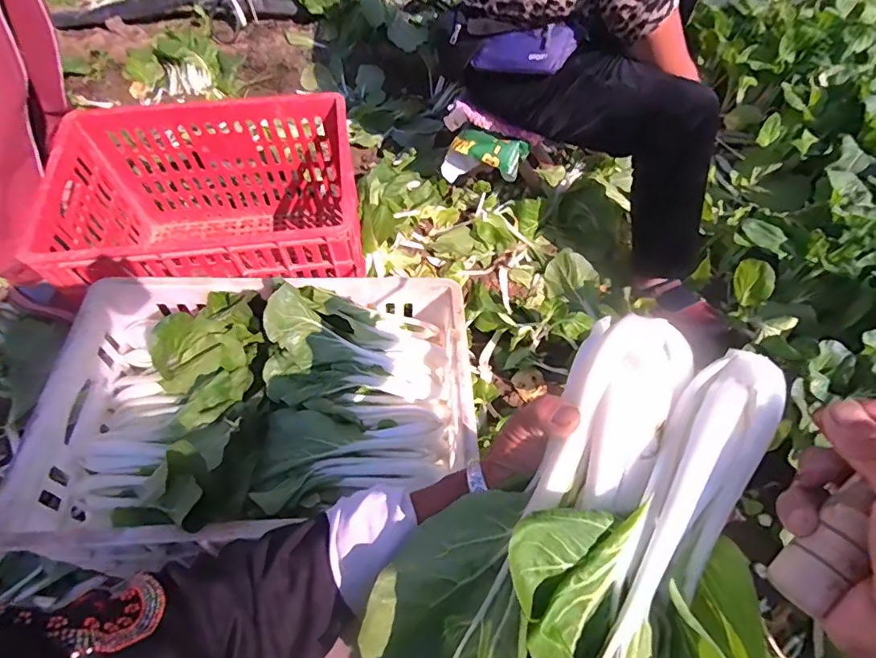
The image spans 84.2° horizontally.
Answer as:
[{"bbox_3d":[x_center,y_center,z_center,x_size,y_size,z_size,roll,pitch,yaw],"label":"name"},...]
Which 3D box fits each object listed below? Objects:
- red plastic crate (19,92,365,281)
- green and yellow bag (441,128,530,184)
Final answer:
[{"bbox_3d":[-0.404,-0.209,0.909,0.490,0.267,0.354,-5,56,-8],"label":"red plastic crate"},{"bbox_3d":[0.111,-0.396,1.128,0.180,0.101,0.082,23,57,11],"label":"green and yellow bag"}]

